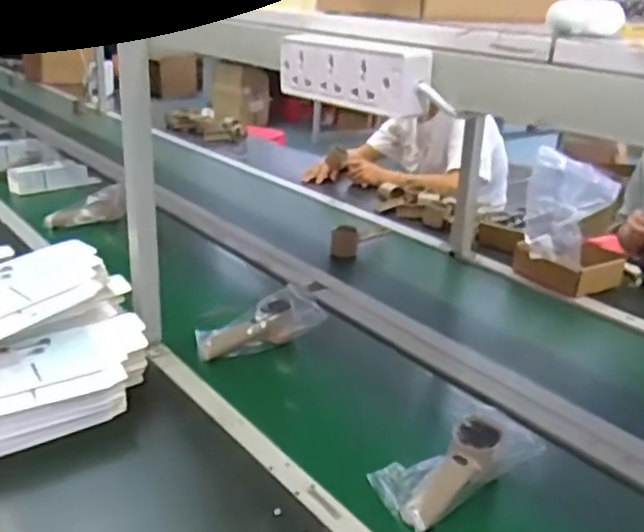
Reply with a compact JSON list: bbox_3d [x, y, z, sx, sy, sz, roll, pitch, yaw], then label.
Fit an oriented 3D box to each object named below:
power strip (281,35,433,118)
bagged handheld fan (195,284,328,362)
[{"bbox_3d":[0.024,-0.161,0.580,0.029,0.054,0.159,-13,27,-36],"label":"power strip"},{"bbox_3d":[-0.102,0.088,1.089,0.187,0.089,0.103,-7,24,-24],"label":"bagged handheld fan"}]

